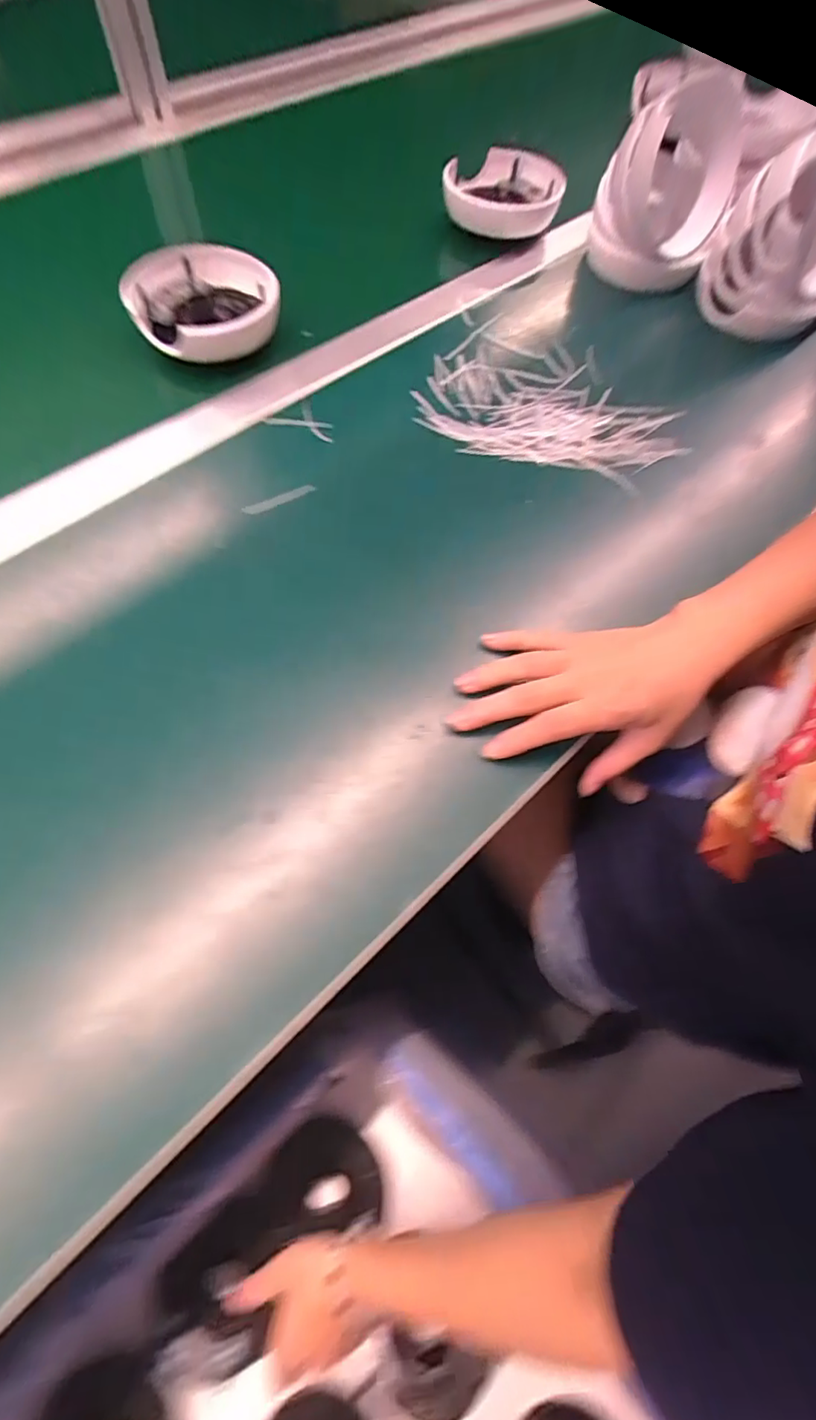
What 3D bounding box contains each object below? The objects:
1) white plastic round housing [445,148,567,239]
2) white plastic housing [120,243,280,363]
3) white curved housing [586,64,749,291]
[{"bbox_3d":[0.102,-0.555,0.603,0.120,0.032,0.149,11,64,2],"label":"white plastic round housing"},{"bbox_3d":[-0.166,-0.335,0.466,0.115,0.039,0.122,-11,65,-8],"label":"white plastic housing"},{"bbox_3d":[0.246,-0.494,0.540,0.114,0.118,0.078,25,65,9],"label":"white curved housing"}]

